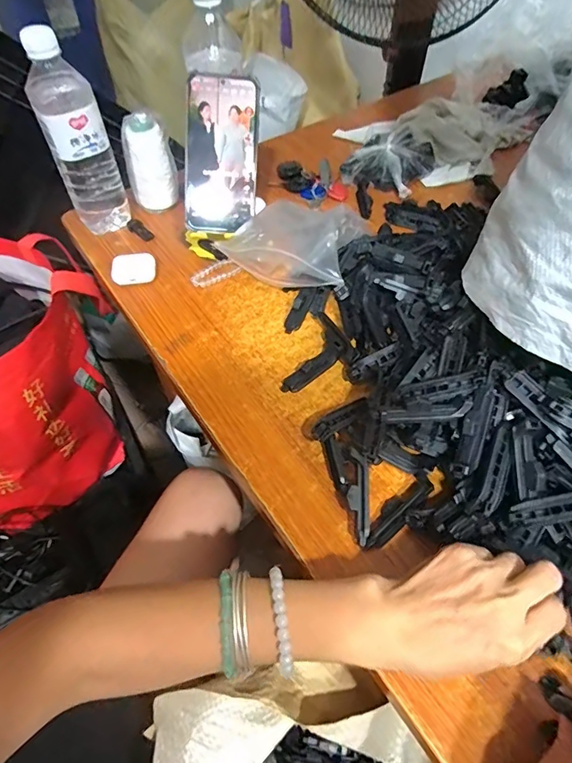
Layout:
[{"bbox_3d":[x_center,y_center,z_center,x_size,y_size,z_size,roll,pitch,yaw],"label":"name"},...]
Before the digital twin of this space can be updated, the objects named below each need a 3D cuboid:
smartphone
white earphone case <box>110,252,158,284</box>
[{"bbox_3d":[-0.074,-0.258,0.522,0.080,0.165,0.013,4,13,0],"label":"smartphone"},{"bbox_3d":[-0.178,-0.130,0.534,0.050,0.025,0.032,-10,54,-5],"label":"white earphone case"}]

